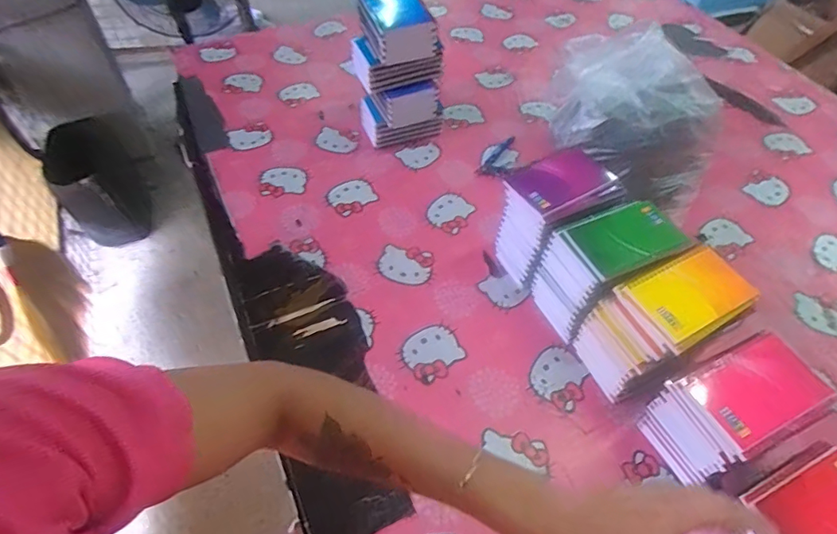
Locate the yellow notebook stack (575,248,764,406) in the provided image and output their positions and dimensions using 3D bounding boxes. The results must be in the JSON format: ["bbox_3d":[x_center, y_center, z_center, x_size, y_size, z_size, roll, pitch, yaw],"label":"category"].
[{"bbox_3d":[0.289,0.074,0.617,0.152,0.151,0.101,-22,56,-17],"label":"yellow notebook stack"}]

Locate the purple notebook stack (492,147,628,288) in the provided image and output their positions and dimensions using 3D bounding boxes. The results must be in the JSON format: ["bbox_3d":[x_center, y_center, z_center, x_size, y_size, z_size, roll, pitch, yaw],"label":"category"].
[{"bbox_3d":[0.184,-0.065,0.713,0.124,0.151,0.103,-24,56,-18],"label":"purple notebook stack"}]

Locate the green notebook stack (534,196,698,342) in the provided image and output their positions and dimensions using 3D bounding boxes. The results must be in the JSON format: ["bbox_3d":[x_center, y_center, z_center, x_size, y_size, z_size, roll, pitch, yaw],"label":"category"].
[{"bbox_3d":[0.240,0.008,0.665,0.142,0.153,0.102,-16,54,-13],"label":"green notebook stack"}]

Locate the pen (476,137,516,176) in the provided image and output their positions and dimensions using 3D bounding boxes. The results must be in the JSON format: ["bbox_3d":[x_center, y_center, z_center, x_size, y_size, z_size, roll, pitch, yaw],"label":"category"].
[{"bbox_3d":[0.141,-0.202,0.912,0.016,0.006,0.124,30,57,20],"label":"pen"}]

